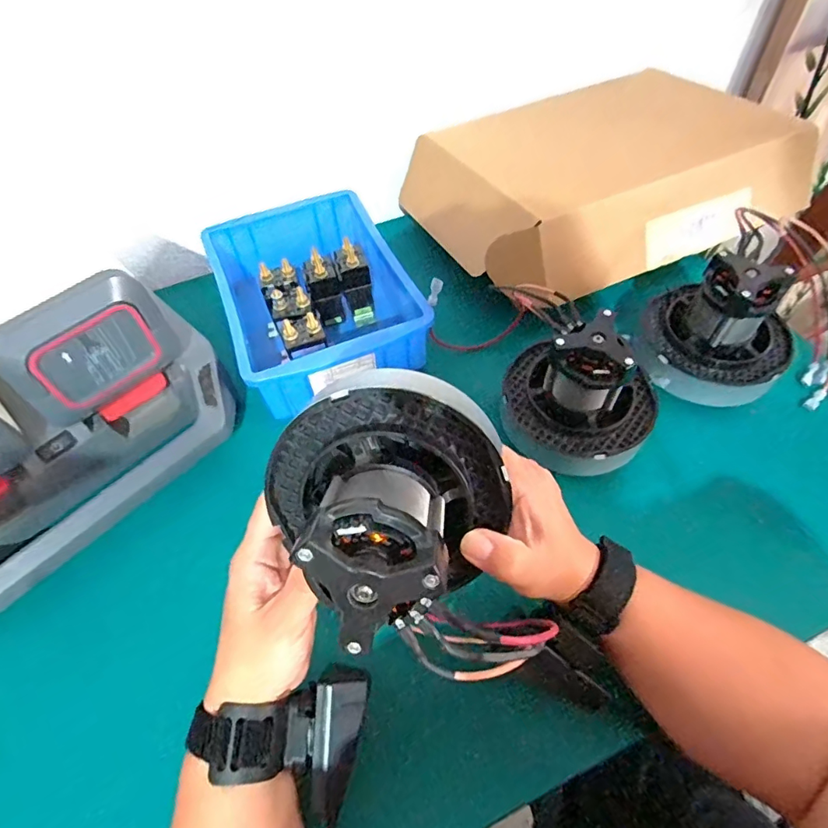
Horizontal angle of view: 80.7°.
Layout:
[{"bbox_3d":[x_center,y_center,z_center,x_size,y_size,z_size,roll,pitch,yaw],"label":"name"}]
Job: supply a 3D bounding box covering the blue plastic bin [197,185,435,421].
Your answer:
[{"bbox_3d":[-0.104,-0.116,0.520,0.172,0.103,0.244,-22,56,-11],"label":"blue plastic bin"}]

